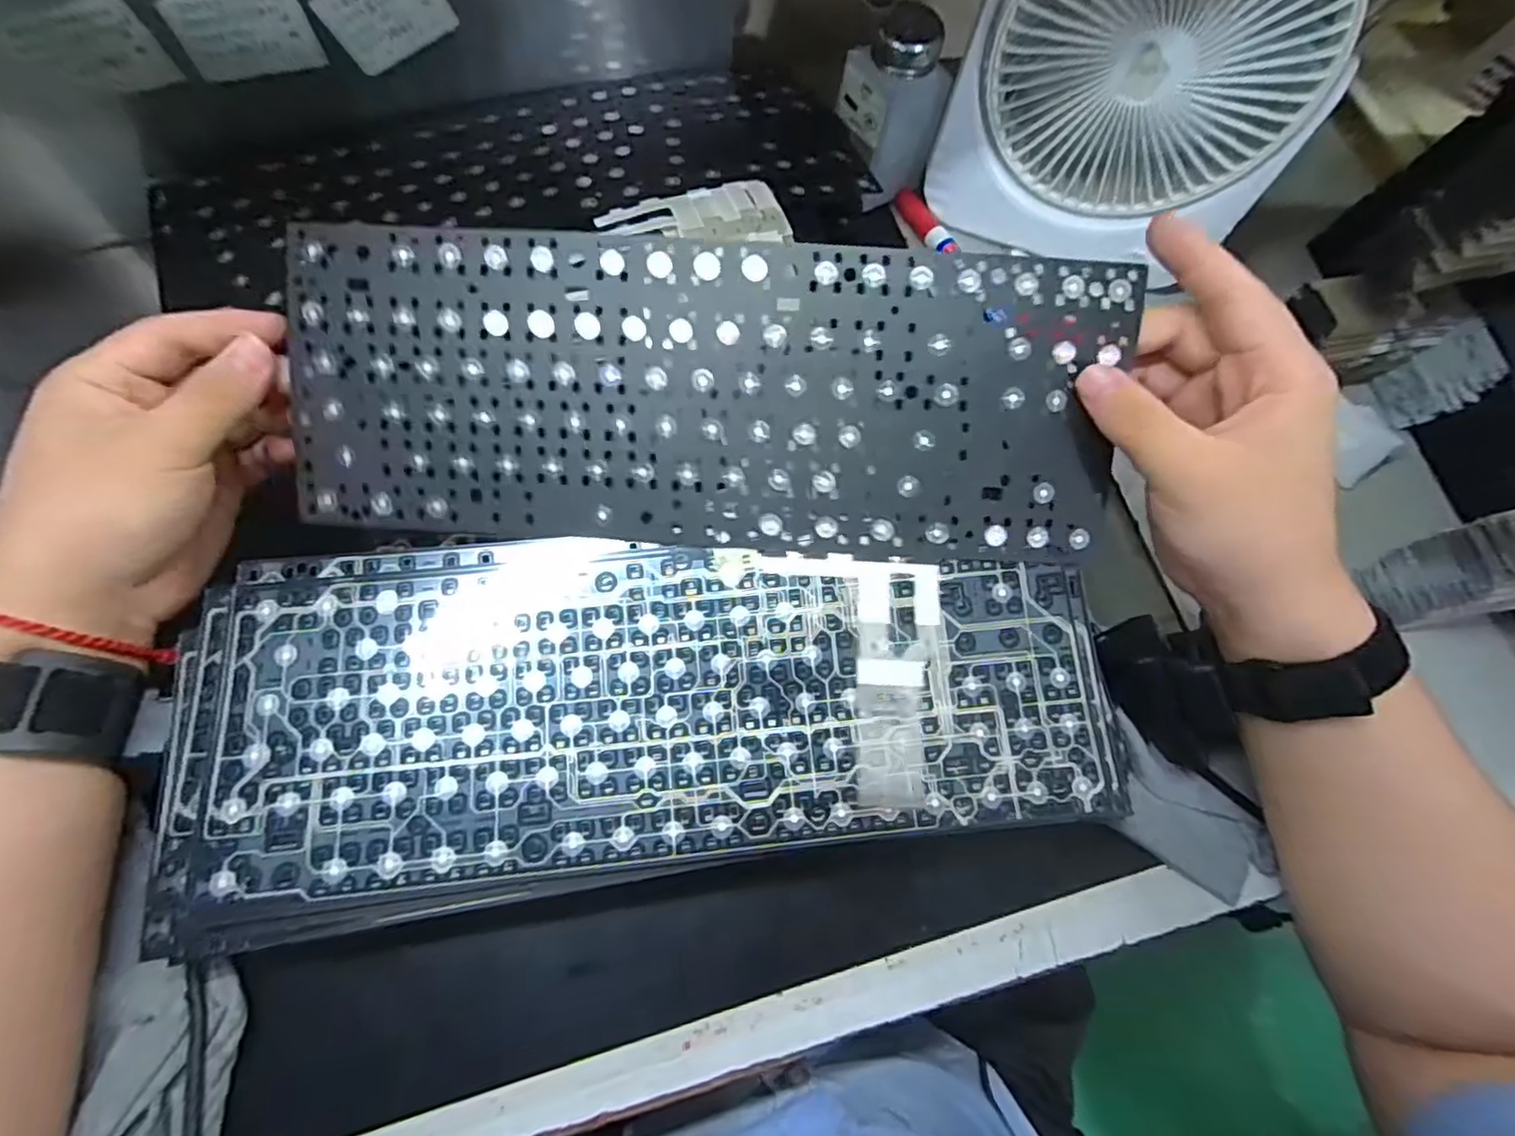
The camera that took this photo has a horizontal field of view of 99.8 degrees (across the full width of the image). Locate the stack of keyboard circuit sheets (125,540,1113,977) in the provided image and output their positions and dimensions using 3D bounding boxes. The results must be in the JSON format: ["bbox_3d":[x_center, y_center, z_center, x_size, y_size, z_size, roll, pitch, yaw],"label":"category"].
[{"bbox_3d":[-0.042,0.050,0.259,0.365,0.021,0.136,-7,69,-4],"label":"stack of keyboard circuit sheets"}]

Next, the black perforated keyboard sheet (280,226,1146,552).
[{"bbox_3d":[-0.023,-0.071,0.264,0.333,0.010,0.117,3,99,1],"label":"black perforated keyboard sheet"}]

